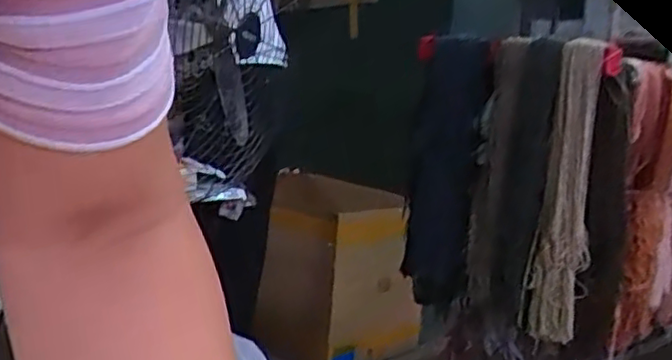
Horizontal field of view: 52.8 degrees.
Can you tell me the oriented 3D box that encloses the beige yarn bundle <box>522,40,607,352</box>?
[{"bbox_3d":[0.379,0.020,1.102,0.088,0.486,0.079,9,9,21],"label":"beige yarn bundle"}]

